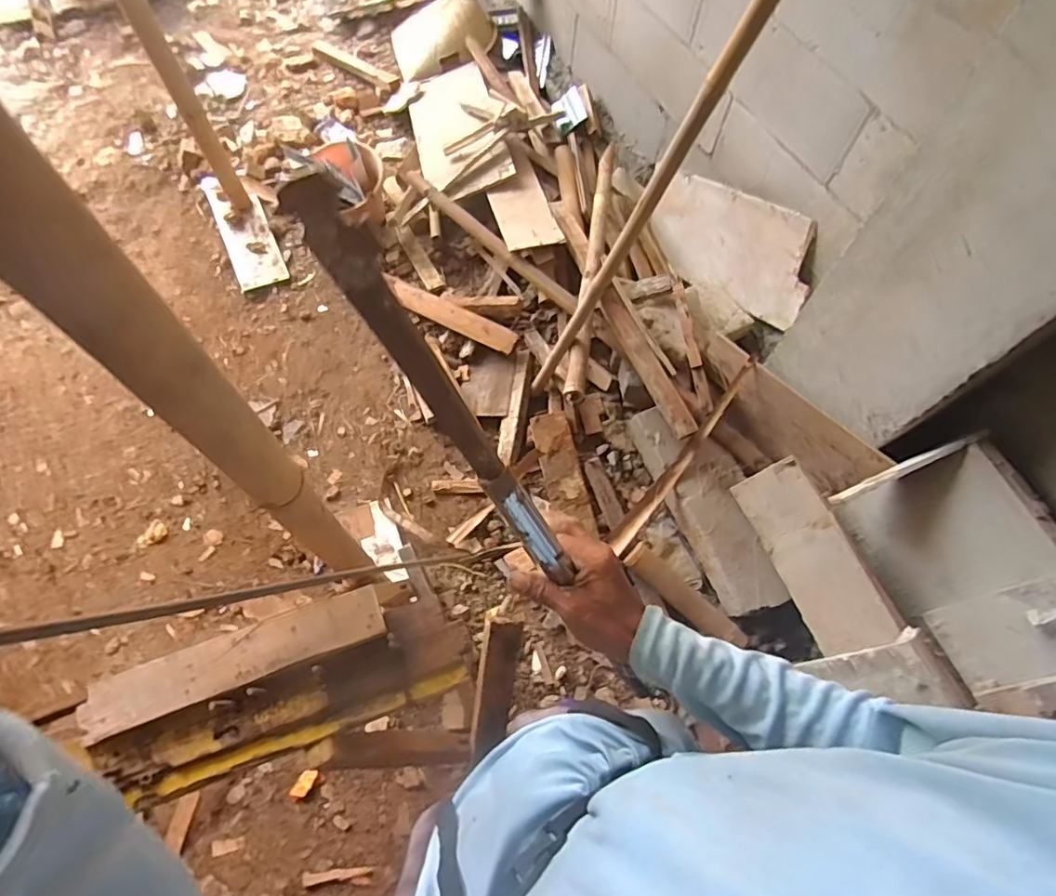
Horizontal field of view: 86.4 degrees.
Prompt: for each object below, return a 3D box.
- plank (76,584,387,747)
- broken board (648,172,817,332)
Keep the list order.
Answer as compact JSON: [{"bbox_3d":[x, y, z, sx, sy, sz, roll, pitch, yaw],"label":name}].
[{"bbox_3d":[-0.330,0.239,0.637,0.326,0.014,0.059,-18,67,-10],"label":"plank"},{"bbox_3d":[0.570,-0.588,1.639,0.038,0.295,0.564,-31,53,-27],"label":"broken board"}]

